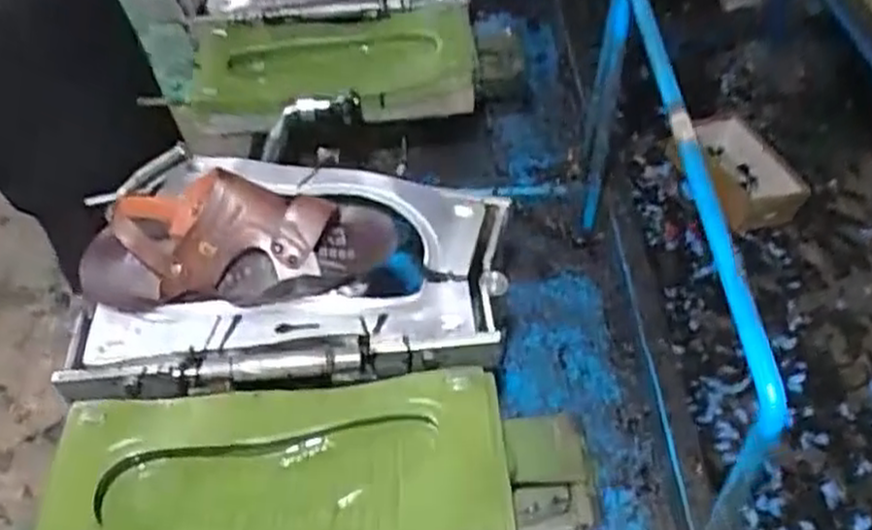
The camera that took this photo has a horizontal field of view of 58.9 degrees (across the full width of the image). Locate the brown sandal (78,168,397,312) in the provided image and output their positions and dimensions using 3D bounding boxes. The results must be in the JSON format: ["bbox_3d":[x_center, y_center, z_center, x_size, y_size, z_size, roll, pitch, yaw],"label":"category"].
[{"bbox_3d":[-0.186,-0.031,0.740,0.276,0.074,0.125,-2,48,-1],"label":"brown sandal"}]

